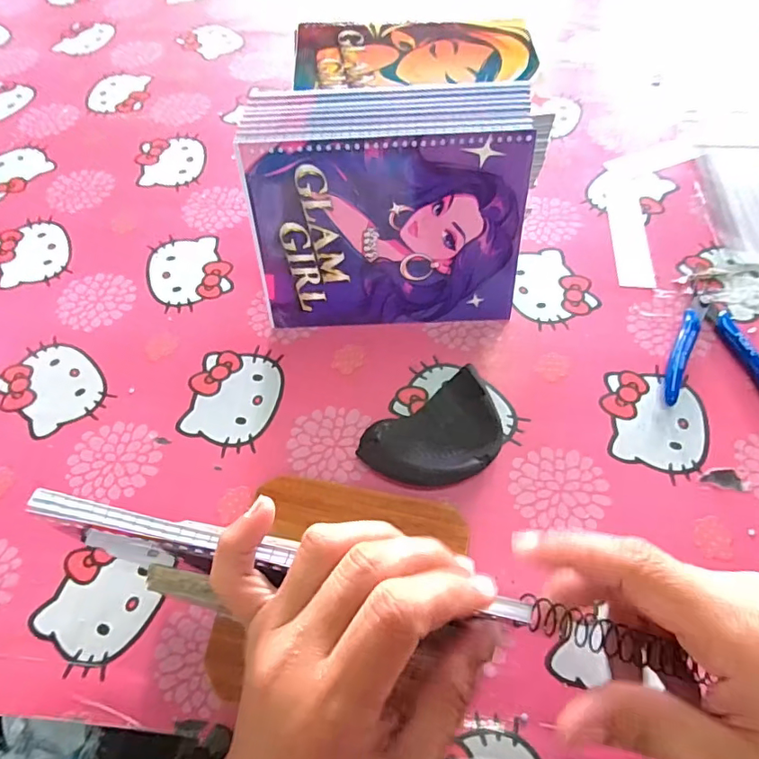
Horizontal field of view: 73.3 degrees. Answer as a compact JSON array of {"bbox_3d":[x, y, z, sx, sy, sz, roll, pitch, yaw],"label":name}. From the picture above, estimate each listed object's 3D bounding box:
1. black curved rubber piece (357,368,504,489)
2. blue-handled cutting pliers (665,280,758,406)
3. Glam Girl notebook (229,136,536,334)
[{"bbox_3d":[0.041,0.043,0.360,0.098,0.029,0.066,-29,63,-14],"label":"black curved rubber piece"},{"bbox_3d":[0.265,-0.028,0.403,0.084,0.013,0.114,7,60,6],"label":"blue-handled cutting pliers"},{"bbox_3d":[0.007,-0.104,0.384,0.197,0.143,0.004,-2,39,0],"label":"Glam Girl notebook"}]

